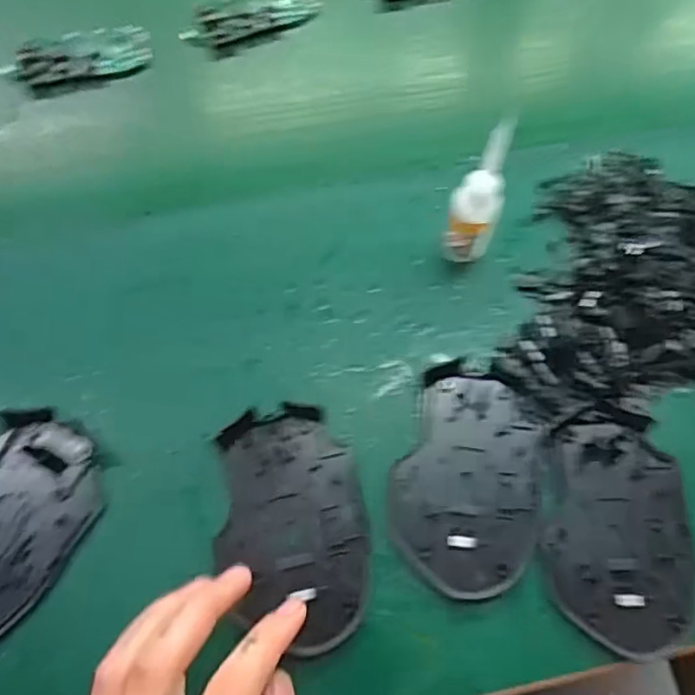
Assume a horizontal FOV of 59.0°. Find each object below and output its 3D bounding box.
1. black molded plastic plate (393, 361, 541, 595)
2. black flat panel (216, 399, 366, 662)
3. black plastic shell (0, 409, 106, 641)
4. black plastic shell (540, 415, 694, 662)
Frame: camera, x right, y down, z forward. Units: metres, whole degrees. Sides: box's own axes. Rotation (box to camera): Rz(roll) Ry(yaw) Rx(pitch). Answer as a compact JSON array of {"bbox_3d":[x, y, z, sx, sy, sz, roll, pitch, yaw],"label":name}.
[{"bbox_3d":[0.063,0.065,0.316,0.073,0.006,0.113,13,65,5],"label":"black molded plastic plate"},{"bbox_3d":[-0.027,0.086,0.304,0.070,0.012,0.114,-7,63,-3],"label":"black flat panel"},{"bbox_3d":[-0.169,0.087,0.300,0.071,0.012,0.109,32,68,13],"label":"black plastic shell"},{"bbox_3d":[0.135,0.092,0.307,0.070,0.008,0.107,8,65,3],"label":"black plastic shell"}]

